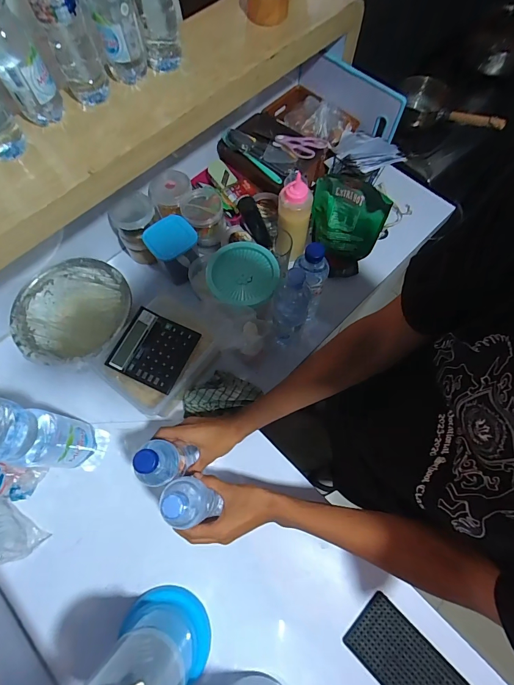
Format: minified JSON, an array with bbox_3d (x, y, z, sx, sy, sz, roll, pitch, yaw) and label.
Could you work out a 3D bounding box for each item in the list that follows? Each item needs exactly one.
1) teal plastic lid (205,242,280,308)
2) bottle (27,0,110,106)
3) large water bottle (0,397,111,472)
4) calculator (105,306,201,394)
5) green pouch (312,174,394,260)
[{"bbox_3d":[-0.026,-0.128,0.640,0.130,0.019,0.127,0,69,1],"label":"teal plastic lid"},{"bbox_3d":[-0.281,-0.465,0.491,0.070,0.224,0.082,-21,70,-7],"label":"bottle"},{"bbox_3d":[-0.340,0.141,0.516,0.080,0.344,0.081,14,70,6],"label":"large water bottle"},{"bbox_3d":[-0.189,0.012,0.630,0.131,0.013,0.125,24,71,5],"label":"calculator"},{"bbox_3d":[0.174,-0.239,0.687,0.146,0.167,0.051,25,72,10],"label":"green pouch"}]

